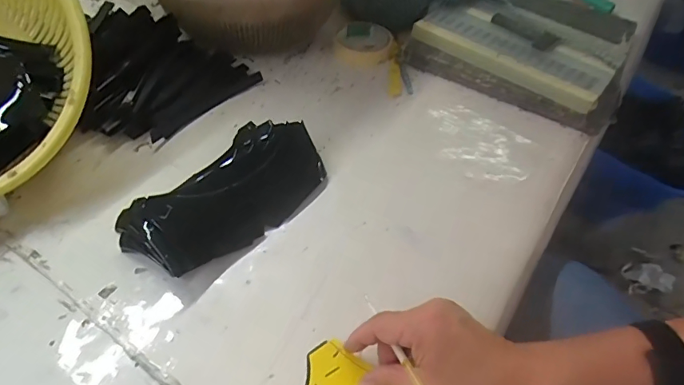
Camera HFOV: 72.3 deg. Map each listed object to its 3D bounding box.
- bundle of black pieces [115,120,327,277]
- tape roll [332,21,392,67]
[{"bbox_3d":[-0.116,-0.002,0.481,0.116,0.044,0.204,28,52,18],"label":"bundle of black pieces"},{"bbox_3d":[0.031,-0.219,0.685,0.080,0.033,0.096,5,49,-1],"label":"tape roll"}]

